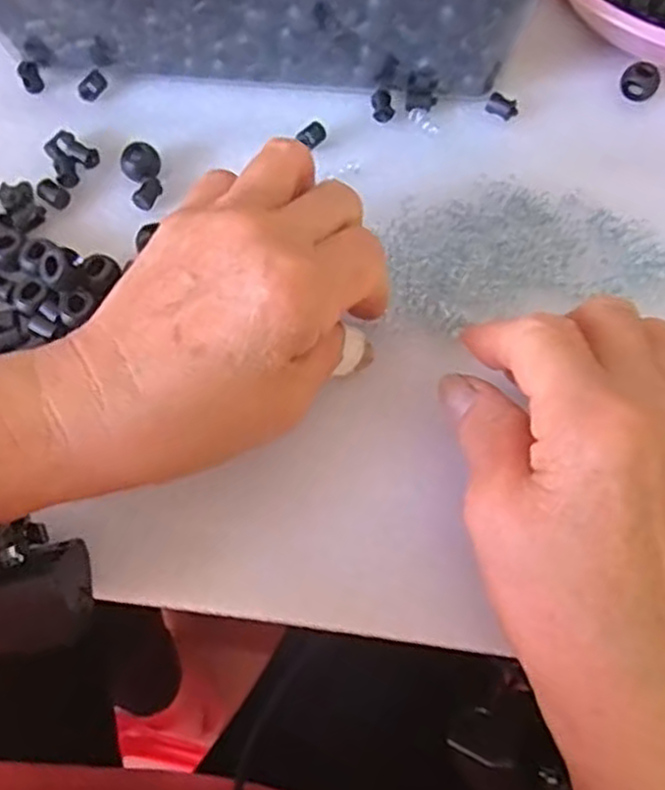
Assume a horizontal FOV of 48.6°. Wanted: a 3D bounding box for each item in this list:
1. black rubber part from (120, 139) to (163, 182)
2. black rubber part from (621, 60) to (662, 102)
[{"bbox_3d":[-0.089,-0.108,0.340,0.017,0.013,0.013,-20,67,-8],"label":"black rubber part"},{"bbox_3d":[0.149,-0.152,0.355,0.017,0.013,0.016,22,68,11],"label":"black rubber part"}]

